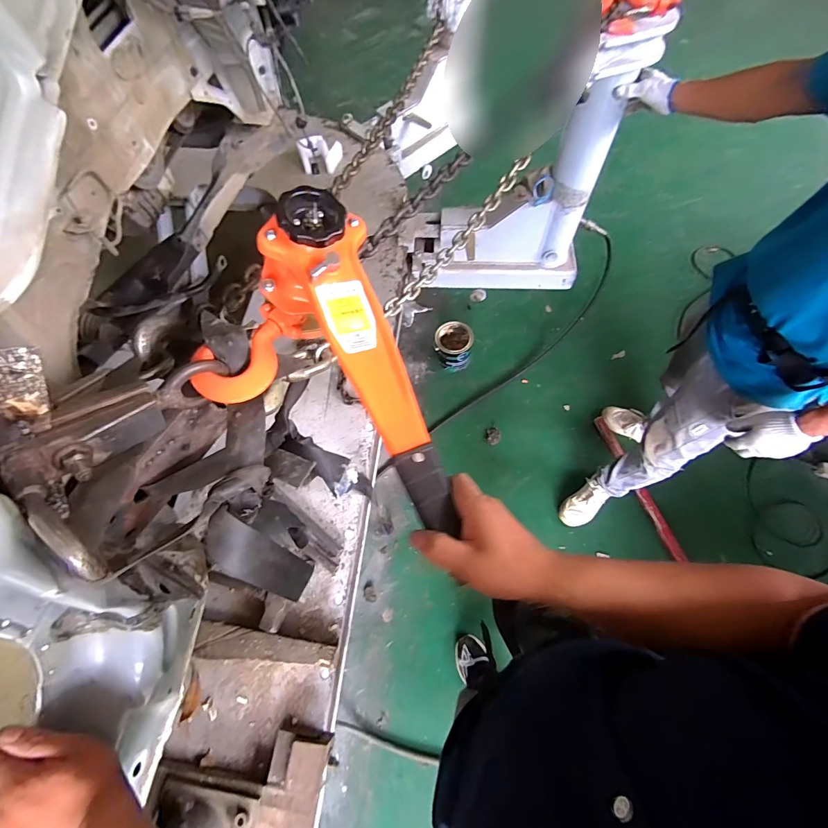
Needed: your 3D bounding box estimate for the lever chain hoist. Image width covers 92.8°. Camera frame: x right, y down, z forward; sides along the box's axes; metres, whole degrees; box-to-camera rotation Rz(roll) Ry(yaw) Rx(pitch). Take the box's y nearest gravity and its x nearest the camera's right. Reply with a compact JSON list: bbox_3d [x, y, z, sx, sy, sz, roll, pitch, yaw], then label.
[{"bbox_3d":[-0.123,-0.049,0.417,0.227,0.108,0.385,-16,65,-5],"label":"lever chain hoist"}]

